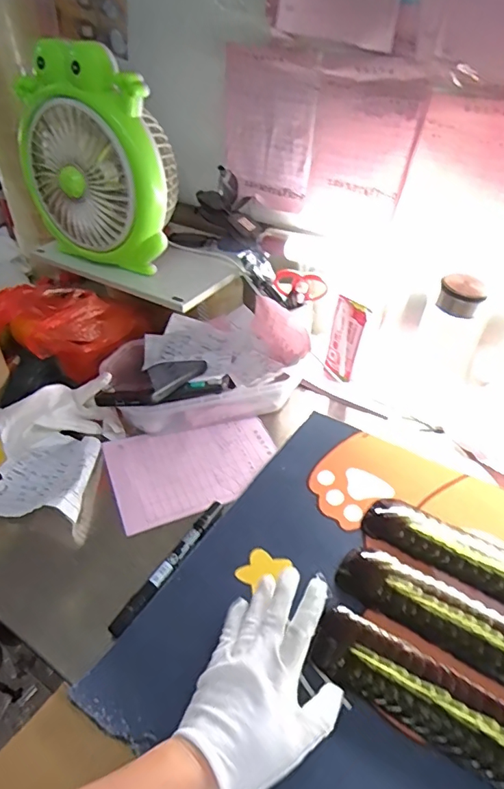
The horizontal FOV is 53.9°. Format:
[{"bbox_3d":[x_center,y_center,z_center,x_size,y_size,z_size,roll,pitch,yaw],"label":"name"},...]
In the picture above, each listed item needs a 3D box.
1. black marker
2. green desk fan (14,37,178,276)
[{"bbox_3d":[-0.081,0.171,0.506,0.015,0.013,0.169,23,45,24],"label":"black marker"},{"bbox_3d":[-0.210,-0.301,0.654,0.214,0.250,0.080,10,41,12],"label":"green desk fan"}]

